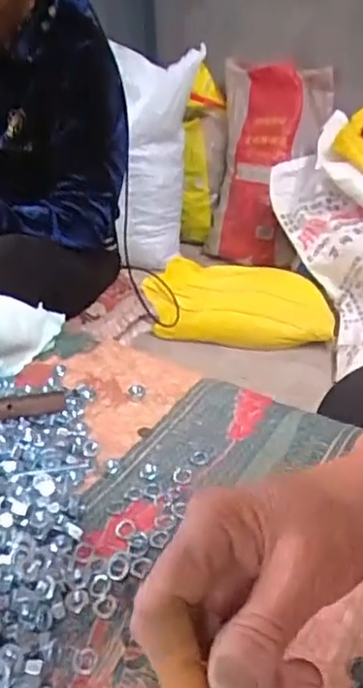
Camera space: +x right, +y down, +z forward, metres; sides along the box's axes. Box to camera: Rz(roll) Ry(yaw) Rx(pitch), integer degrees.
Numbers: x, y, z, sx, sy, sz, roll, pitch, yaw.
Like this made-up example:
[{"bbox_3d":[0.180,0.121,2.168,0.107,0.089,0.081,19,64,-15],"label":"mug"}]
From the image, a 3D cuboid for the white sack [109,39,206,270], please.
[{"bbox_3d":[-0.082,-0.549,1.777,0.278,0.618,0.160,-11,31,-16],"label":"white sack"}]

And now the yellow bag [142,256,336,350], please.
[{"bbox_3d":[0.158,-0.104,1.574,0.481,0.164,0.197,3,31,8],"label":"yellow bag"}]

